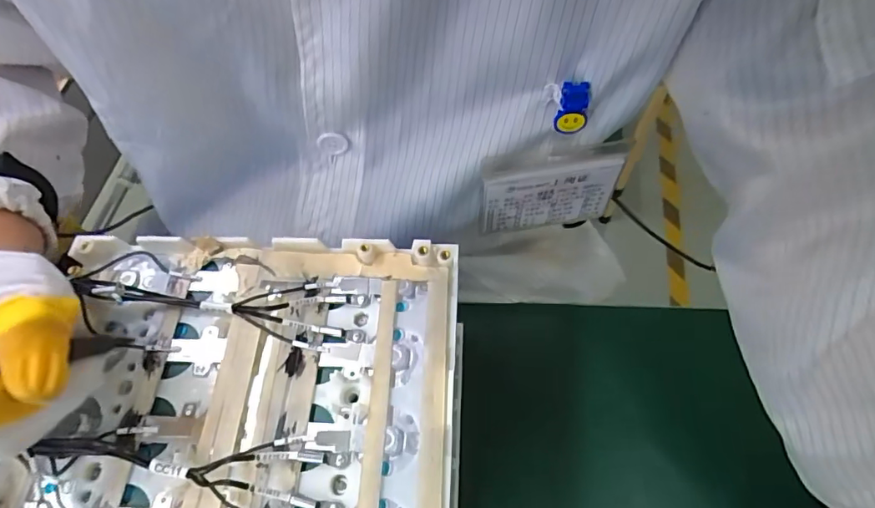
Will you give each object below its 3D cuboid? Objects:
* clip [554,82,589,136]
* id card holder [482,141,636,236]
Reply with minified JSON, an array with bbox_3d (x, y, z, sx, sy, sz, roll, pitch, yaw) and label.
[{"bbox_3d":[0.076,-0.082,0.274,0.017,0.028,0.012,1,62,4],"label":"clip"},{"bbox_3d":[0.077,-0.043,0.336,0.097,0.079,0.005,-10,57,-2],"label":"id card holder"}]

